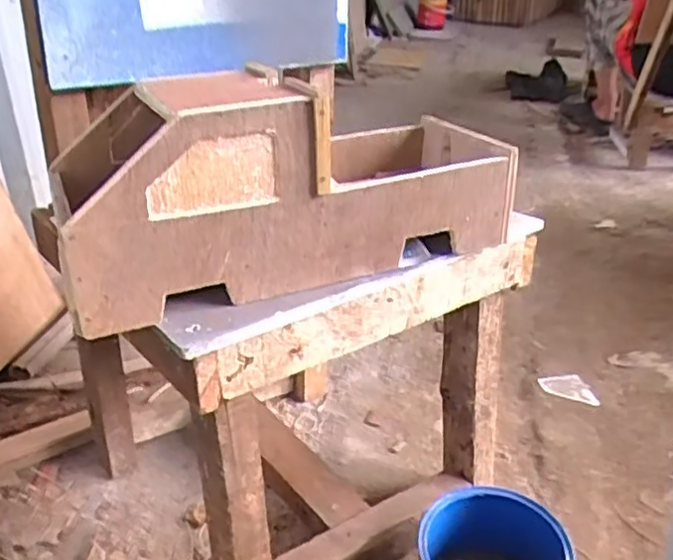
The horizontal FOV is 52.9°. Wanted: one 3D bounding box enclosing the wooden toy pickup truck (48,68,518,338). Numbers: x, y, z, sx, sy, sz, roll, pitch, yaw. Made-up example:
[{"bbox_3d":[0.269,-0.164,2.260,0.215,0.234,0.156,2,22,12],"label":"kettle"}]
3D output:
[{"bbox_3d":[-0.046,-0.102,0.610,0.394,0.161,0.179,-11,32,-20],"label":"wooden toy pickup truck"}]

